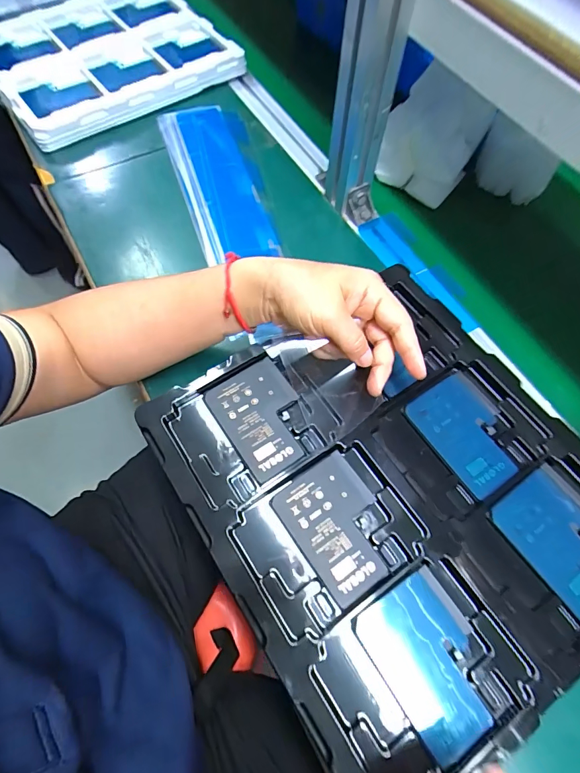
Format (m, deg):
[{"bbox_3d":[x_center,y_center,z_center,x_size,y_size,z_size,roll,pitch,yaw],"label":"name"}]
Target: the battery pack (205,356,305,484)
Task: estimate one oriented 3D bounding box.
[{"bbox_3d":[-0.021,0.026,0.330,0.064,0.006,0.089,-30,70,-16],"label":"battery pack"}]

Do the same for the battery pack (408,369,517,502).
[{"bbox_3d":[0.144,0.036,0.326,0.064,0.006,0.088,-31,70,-16],"label":"battery pack"}]

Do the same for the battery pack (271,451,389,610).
[{"bbox_3d":[0.036,0.101,0.295,0.065,0.004,0.089,-32,70,-16],"label":"battery pack"}]

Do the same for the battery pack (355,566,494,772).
[{"bbox_3d":[0.092,0.177,0.262,0.065,0.005,0.090,-30,70,-15],"label":"battery pack"}]

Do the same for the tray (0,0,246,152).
[{"bbox_3d":[-0.276,-0.494,0.600,0.328,0.033,0.289,-28,69,-15],"label":"tray"}]

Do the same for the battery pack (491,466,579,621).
[{"bbox_3d":[0.195,0.111,0.291,0.060,0.005,0.089,-31,70,-16],"label":"battery pack"}]

